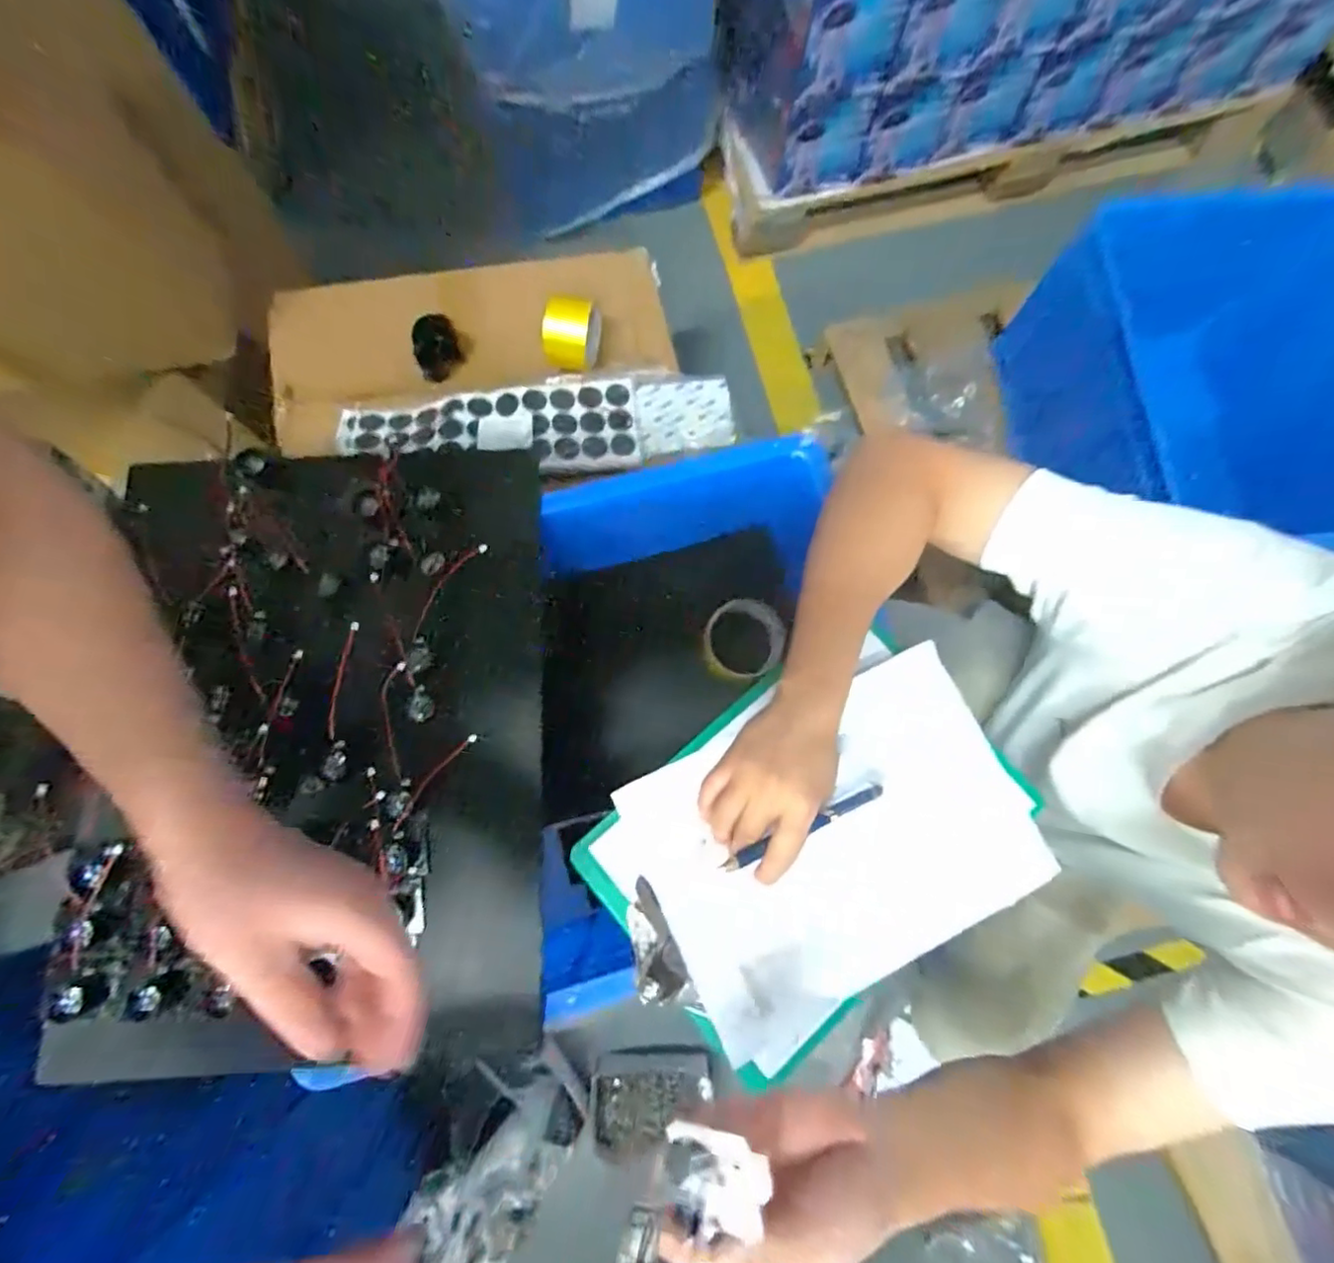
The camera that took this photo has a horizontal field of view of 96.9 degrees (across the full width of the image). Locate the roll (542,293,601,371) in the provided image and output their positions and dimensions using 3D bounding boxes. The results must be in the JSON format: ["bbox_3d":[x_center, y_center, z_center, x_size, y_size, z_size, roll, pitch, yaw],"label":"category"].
[{"bbox_3d":[-0.131,-0.412,0.829,0.066,0.109,0.100,7,79,1],"label":"roll"}]

